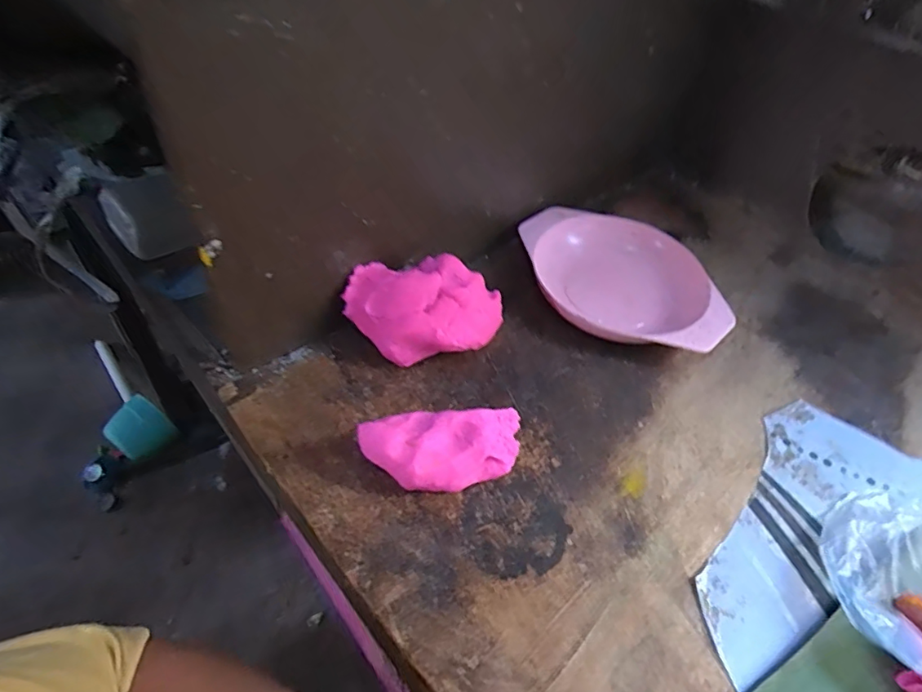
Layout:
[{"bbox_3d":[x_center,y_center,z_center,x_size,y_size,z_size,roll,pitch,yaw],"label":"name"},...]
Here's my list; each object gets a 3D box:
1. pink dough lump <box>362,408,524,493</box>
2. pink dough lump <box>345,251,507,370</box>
[{"bbox_3d":[-0.011,0.067,0.340,0.096,0.038,0.043,-2,48,-7],"label":"pink dough lump"},{"bbox_3d":[-0.027,-0.023,0.408,0.117,0.066,0.065,2,48,-3],"label":"pink dough lump"}]

